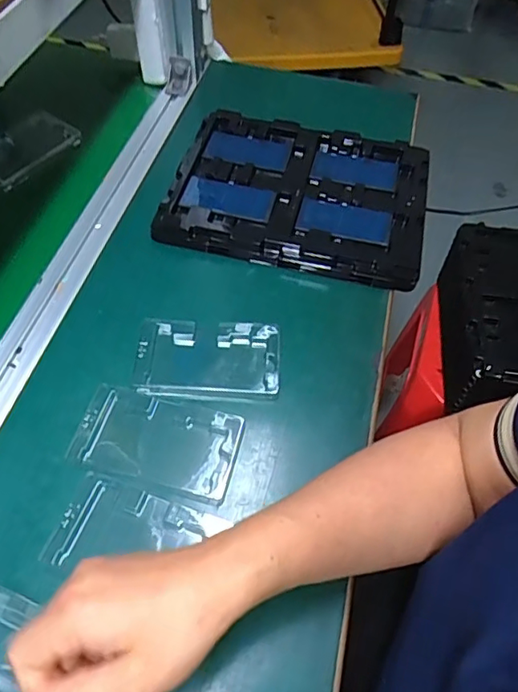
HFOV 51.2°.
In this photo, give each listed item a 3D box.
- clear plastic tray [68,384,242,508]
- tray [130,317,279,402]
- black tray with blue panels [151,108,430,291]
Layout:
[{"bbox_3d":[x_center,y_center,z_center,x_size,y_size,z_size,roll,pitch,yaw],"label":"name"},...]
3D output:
[{"bbox_3d":[-0.082,0.075,0.439,0.129,0.007,0.074,15,56,6],"label":"clear plastic tray"},{"bbox_3d":[-0.046,0.011,0.485,0.127,0.008,0.080,3,55,-3],"label":"tray"},{"bbox_3d":[0.045,-0.173,0.607,0.273,0.034,0.210,13,56,4],"label":"black tray with blue panels"}]

